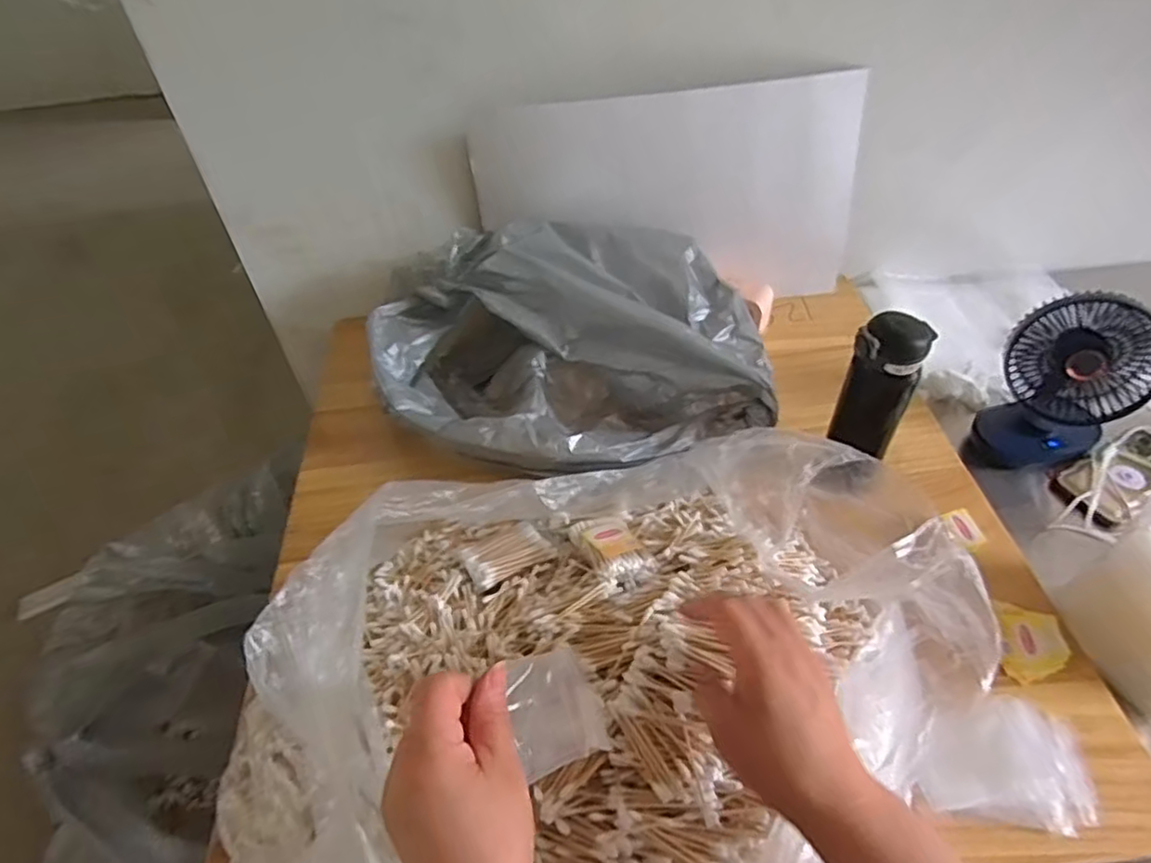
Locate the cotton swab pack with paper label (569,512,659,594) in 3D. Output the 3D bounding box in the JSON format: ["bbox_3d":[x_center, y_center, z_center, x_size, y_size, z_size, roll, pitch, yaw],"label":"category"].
[{"bbox_3d":[0.034,0.108,0.602,0.056,0.026,0.089,-7,31,-18],"label":"cotton swab pack with paper label"}]

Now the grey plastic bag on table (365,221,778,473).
[{"bbox_3d":[-0.011,-0.107,0.806,0.446,0.171,0.317,-7,46,-2],"label":"grey plastic bag on table"}]

